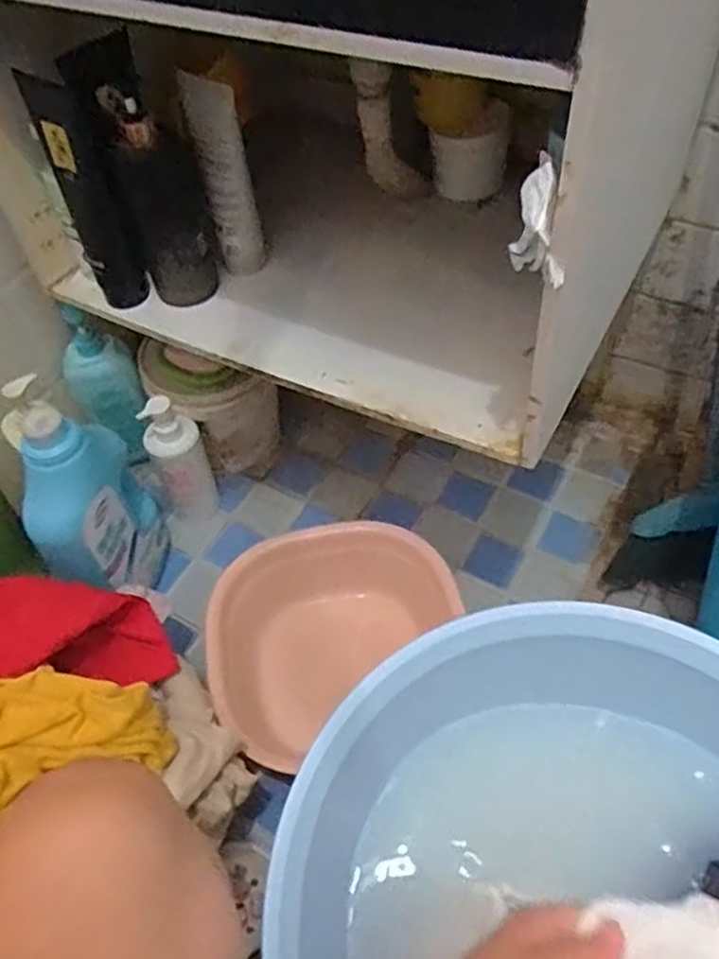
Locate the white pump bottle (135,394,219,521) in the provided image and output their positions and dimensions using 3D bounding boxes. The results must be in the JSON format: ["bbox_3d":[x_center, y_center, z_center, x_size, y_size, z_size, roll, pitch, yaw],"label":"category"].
[{"bbox_3d":[-0.231,-0.027,0.917,0.067,0.197,0.055,-24,52,-13],"label":"white pump bottle"}]

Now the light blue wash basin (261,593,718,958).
[{"bbox_3d":[0.154,0.285,0.464,0.364,0.142,0.383,-3,51,4],"label":"light blue wash basin"}]

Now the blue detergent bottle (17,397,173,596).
[{"bbox_3d":[-0.298,0.043,0.808,0.074,0.294,0.151,8,52,12],"label":"blue detergent bottle"}]

